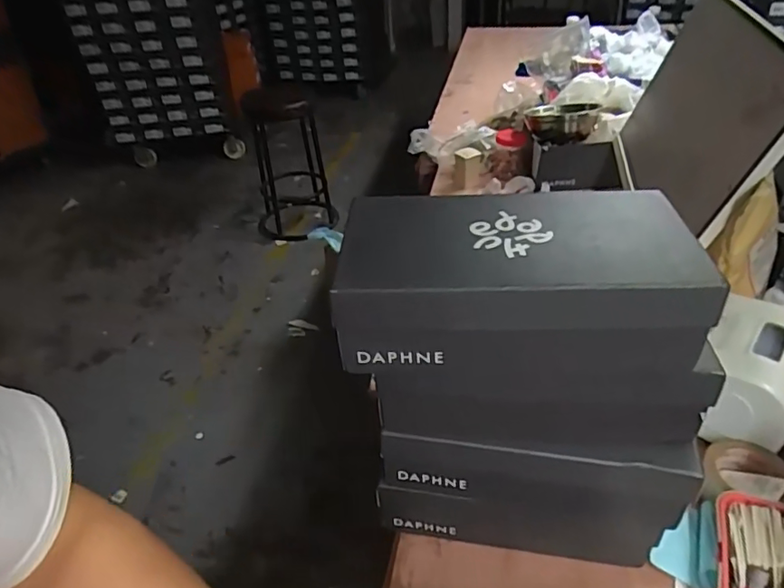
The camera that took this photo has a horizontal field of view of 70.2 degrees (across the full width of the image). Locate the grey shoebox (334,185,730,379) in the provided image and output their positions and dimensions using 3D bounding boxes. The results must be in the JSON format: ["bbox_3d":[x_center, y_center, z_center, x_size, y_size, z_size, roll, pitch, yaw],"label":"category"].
[{"bbox_3d":[0.104,-0.012,0.503,0.292,0.097,0.157,-3,37,2],"label":"grey shoebox"}]

